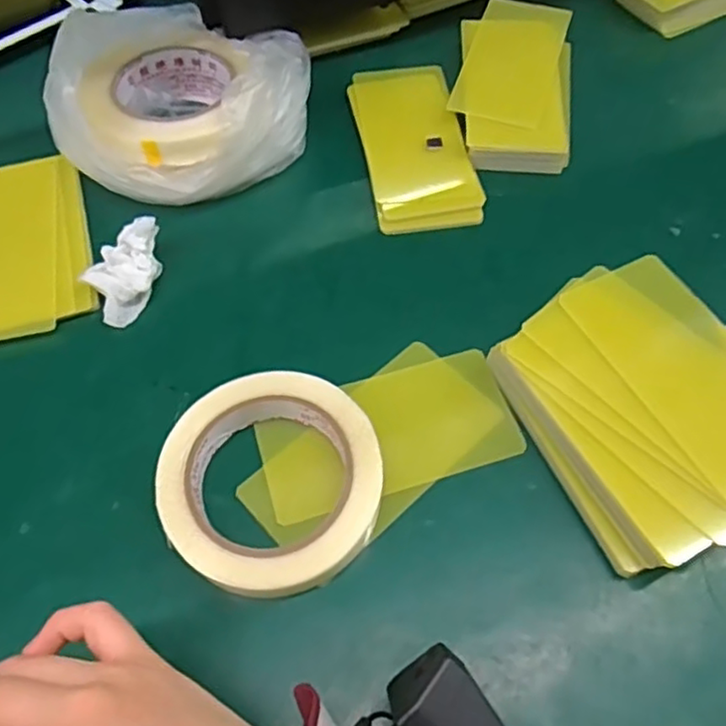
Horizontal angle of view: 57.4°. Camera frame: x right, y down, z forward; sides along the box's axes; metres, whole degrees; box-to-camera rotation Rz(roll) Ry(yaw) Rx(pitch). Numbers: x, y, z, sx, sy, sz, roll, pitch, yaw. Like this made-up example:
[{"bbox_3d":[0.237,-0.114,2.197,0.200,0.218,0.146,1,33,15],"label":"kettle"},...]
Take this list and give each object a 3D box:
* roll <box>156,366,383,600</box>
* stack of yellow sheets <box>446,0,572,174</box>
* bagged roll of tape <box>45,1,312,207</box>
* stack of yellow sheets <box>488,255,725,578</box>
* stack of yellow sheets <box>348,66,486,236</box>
[{"bbox_3d":[-0.047,0.058,0.339,0.111,0.026,0.109,-1,60,1],"label":"roll"},{"bbox_3d":[0.112,-0.209,0.495,0.083,0.026,0.175,8,60,6],"label":"stack of yellow sheets"},{"bbox_3d":[-0.121,-0.181,0.456,0.149,0.070,0.148,-1,60,1],"label":"bagged roll of tape"},{"bbox_3d":[0.150,0.022,0.352,0.120,0.029,0.145,-23,62,-11],"label":"stack of yellow sheets"},{"bbox_3d":[0.036,-0.157,0.473,0.070,0.012,0.152,-9,60,-4],"label":"stack of yellow sheets"}]

